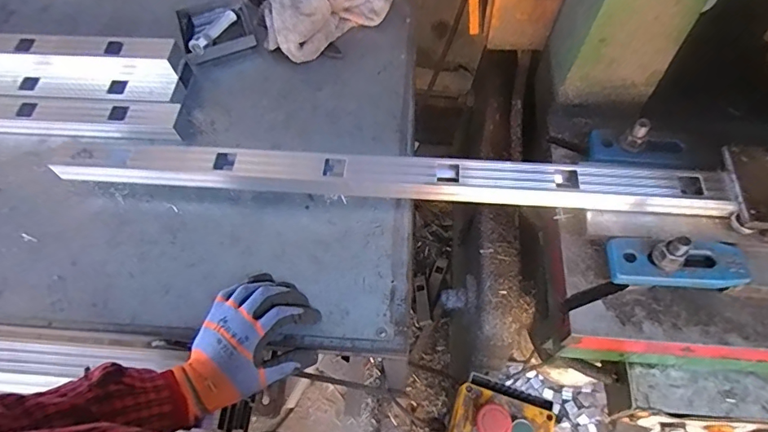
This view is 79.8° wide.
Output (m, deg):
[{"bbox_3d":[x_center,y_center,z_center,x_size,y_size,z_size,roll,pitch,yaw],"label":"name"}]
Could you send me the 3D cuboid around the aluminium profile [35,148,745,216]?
[{"bbox_3d":[0.001,-0.044,0.560,0.766,0.055,0.050,4,61,5],"label":"aluminium profile"}]

